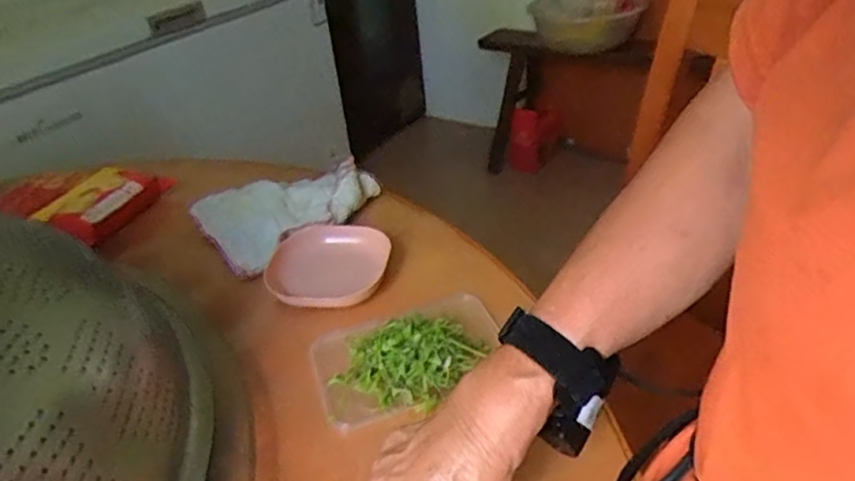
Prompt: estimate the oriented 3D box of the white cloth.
[{"bbox_3d":[-0.179,-0.062,0.751,0.206,0.035,0.173,-28,40,-29],"label":"white cloth"}]

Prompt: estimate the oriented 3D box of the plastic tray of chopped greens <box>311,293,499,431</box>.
[{"bbox_3d":[-0.015,0.092,0.535,0.169,0.050,0.119,-15,35,-14],"label":"plastic tray of chopped greens"}]

